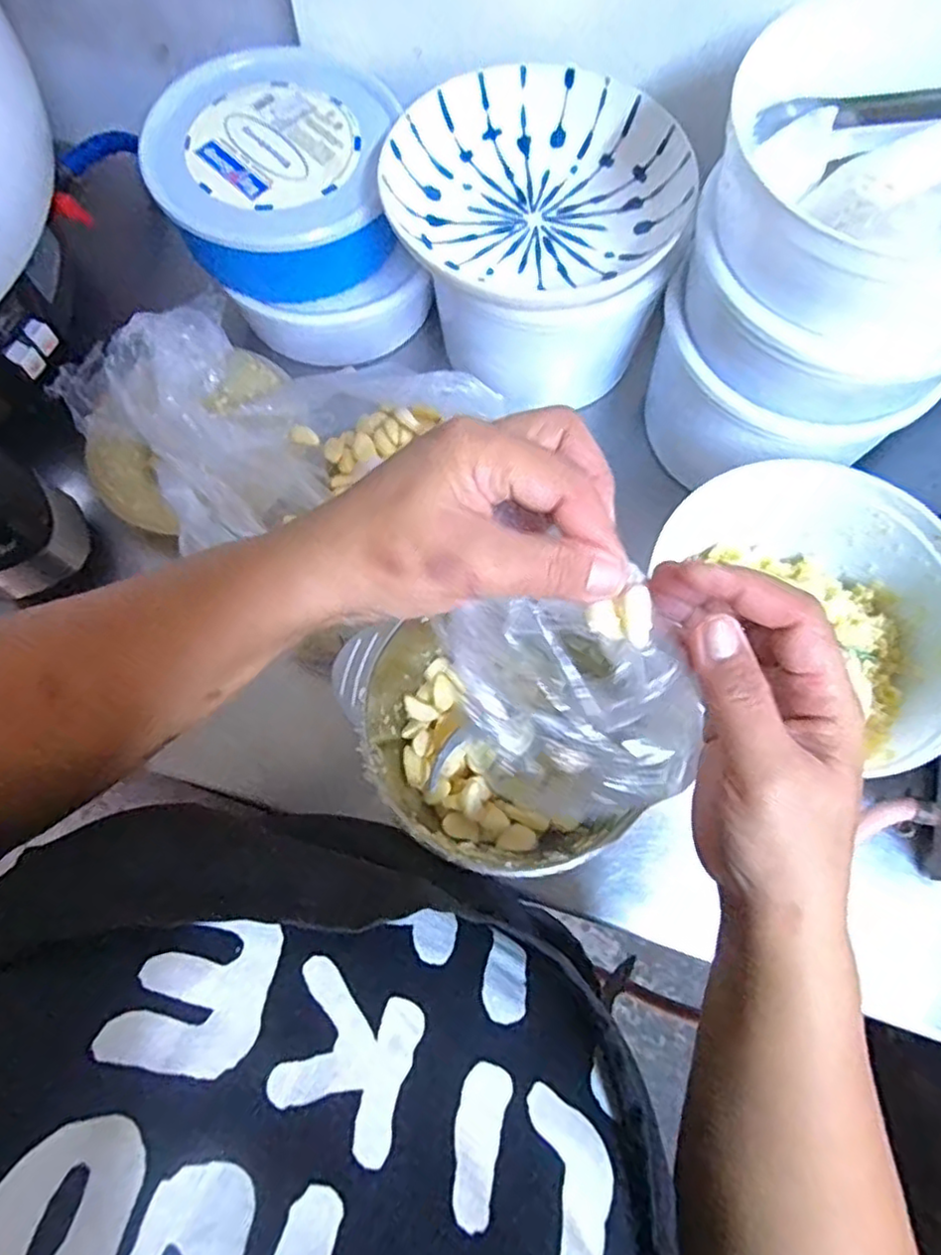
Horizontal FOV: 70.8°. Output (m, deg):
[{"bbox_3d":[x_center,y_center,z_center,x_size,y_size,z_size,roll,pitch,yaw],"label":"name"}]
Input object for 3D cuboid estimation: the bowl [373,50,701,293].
[{"bbox_3d":[0.048,-0.333,0.494,0.217,0.038,0.205,0,71,0],"label":"bowl"}]

